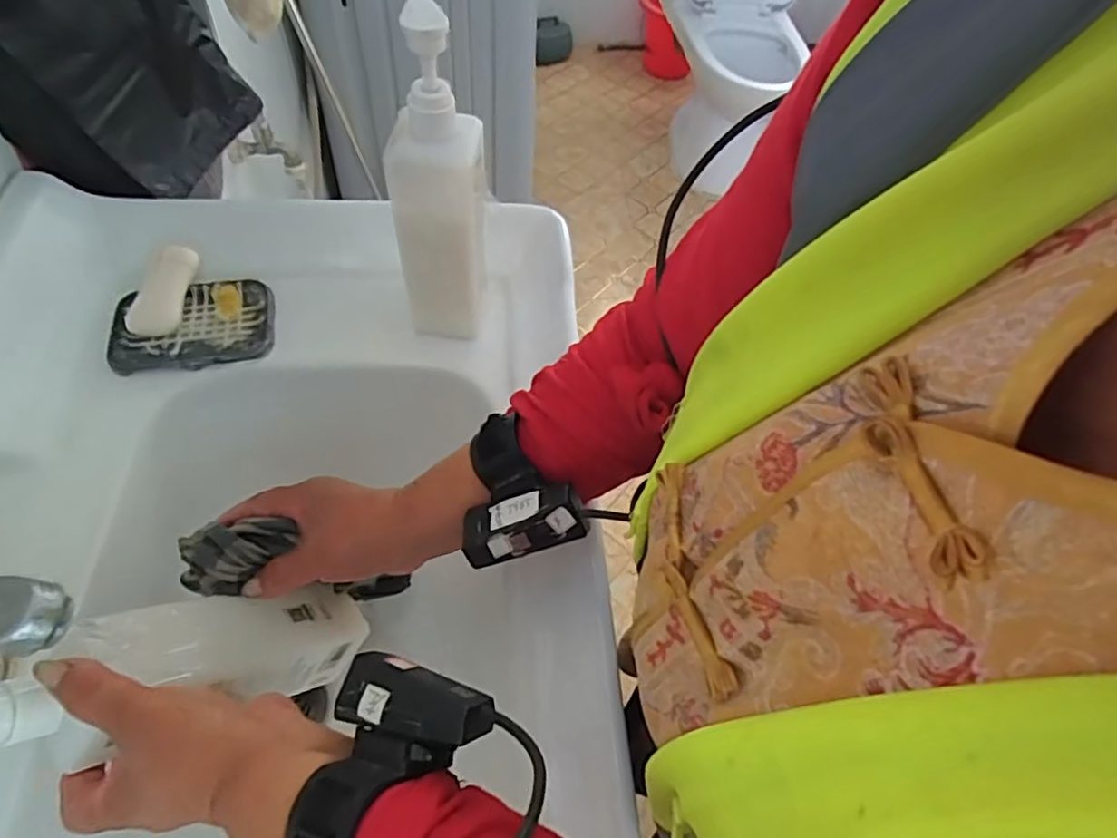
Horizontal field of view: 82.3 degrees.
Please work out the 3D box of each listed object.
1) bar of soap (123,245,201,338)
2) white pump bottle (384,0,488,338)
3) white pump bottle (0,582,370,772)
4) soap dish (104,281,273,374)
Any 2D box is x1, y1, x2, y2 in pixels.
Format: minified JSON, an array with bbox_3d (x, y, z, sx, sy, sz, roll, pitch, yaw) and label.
[{"bbox_3d":[-0.325,-0.106,0.527,0.029,0.021,0.081,15,77,6],"label":"bar of soap"},{"bbox_3d":[-0.084,-0.156,0.460,0.065,0.251,0.041,1,54,-4],"label":"white pump bottle"},{"bbox_3d":[-0.225,0.147,0.365,0.244,0.055,0.061,8,38,-54],"label":"white pump bottle"},{"bbox_3d":[-0.301,-0.078,0.528,0.123,0.017,0.082,-11,56,-12],"label":"soap dish"}]

